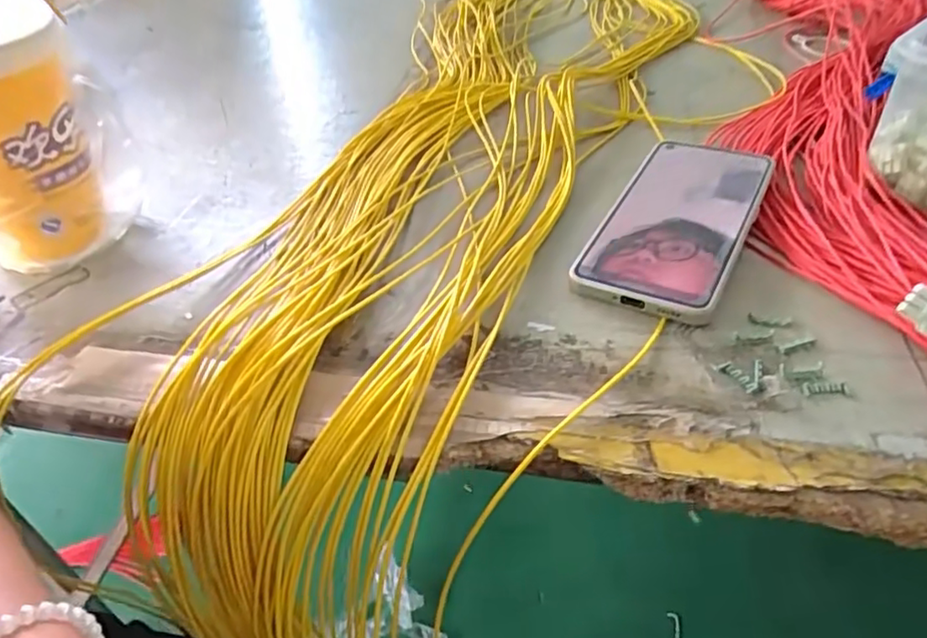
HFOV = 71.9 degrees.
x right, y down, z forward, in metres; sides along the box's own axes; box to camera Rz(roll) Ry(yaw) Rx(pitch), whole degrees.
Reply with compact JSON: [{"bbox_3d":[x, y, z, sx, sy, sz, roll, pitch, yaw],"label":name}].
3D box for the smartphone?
[{"bbox_3d":[0.124,-0.059,0.368,0.076,0.012,0.152,21,50,24],"label":"smartphone"}]

